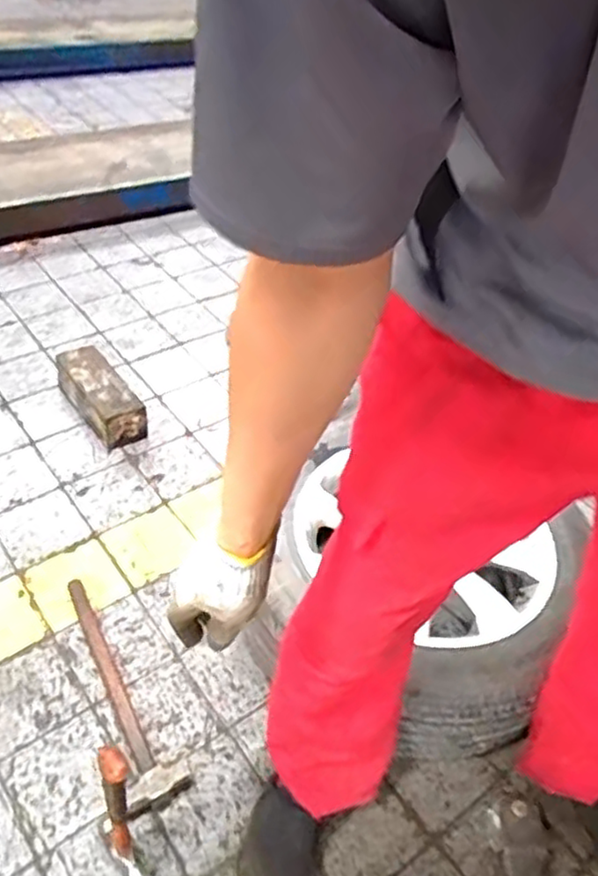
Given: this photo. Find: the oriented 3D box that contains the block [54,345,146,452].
[{"bbox_3d":[-0.462,-0.103,1.563,0.106,0.101,0.306,-26,53,-31],"label":"block"}]

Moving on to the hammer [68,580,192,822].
[{"bbox_3d":[-0.291,0.387,1.114,0.092,0.034,0.422,-16,48,-23],"label":"hammer"}]

